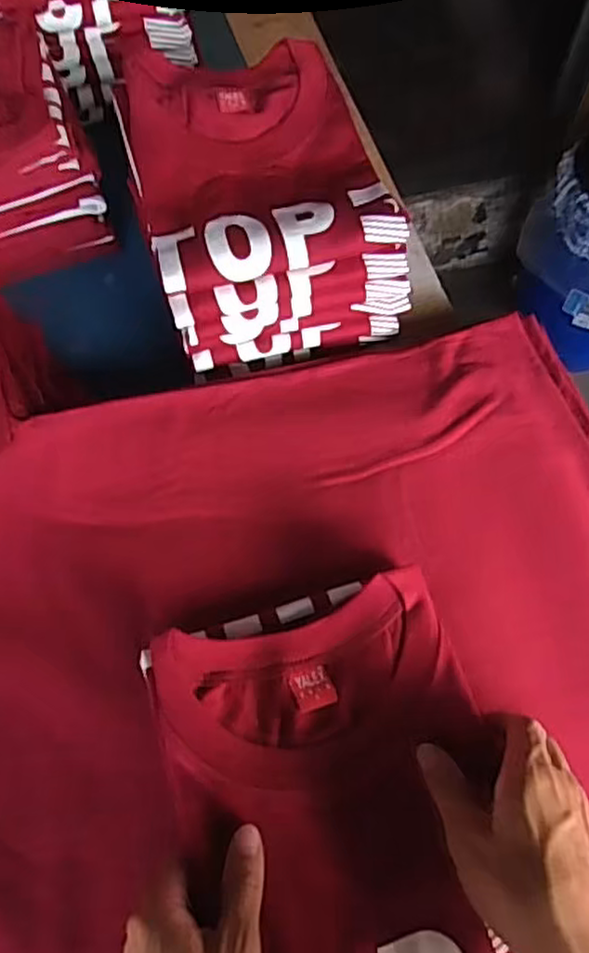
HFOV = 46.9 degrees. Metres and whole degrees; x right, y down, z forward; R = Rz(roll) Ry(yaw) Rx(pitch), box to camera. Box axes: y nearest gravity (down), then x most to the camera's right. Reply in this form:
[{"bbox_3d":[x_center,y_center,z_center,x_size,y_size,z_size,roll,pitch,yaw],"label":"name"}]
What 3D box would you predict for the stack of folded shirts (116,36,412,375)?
[{"bbox_3d":[-0.033,-0.211,0.571,0.196,0.116,0.205,-15,65,-8],"label":"stack of folded shirts"}]

